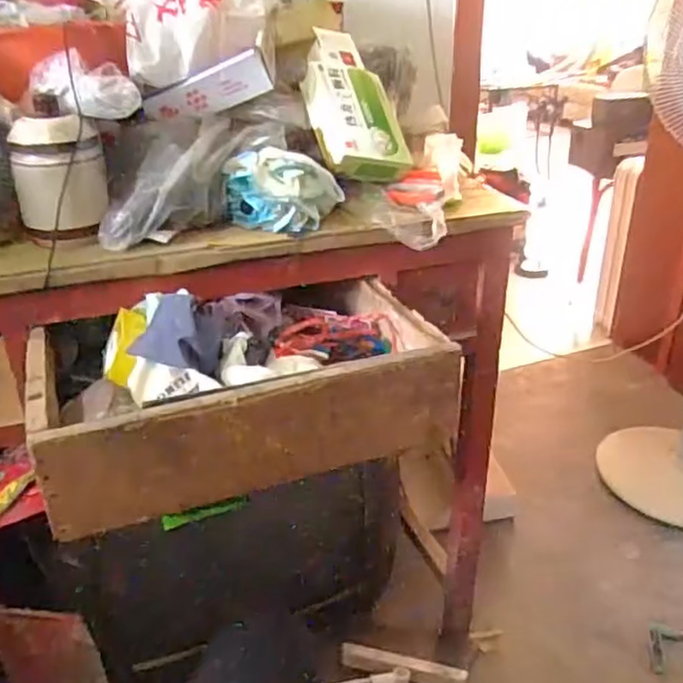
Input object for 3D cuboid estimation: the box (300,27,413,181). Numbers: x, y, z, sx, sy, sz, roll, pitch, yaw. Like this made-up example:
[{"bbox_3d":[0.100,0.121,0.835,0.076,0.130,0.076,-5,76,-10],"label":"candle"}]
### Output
[{"bbox_3d":[0.014,-0.313,0.857,0.112,0.039,0.223,-9,70,-25],"label":"box"}]

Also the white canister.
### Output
[{"bbox_3d":[-0.307,-0.177,0.714,0.094,0.123,0.083,-12,29,-19],"label":"white canister"}]

